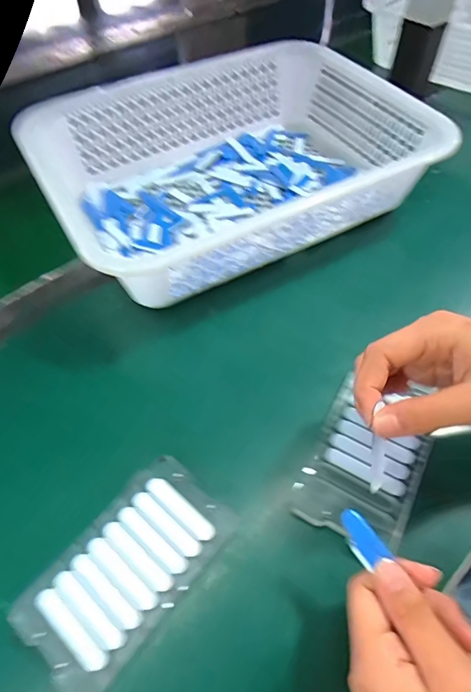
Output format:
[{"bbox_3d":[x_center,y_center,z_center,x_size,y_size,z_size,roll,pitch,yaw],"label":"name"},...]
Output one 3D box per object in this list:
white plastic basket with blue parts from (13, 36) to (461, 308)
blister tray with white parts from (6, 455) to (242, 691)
[{"bbox_3d":[0.001,-0.177,0.427,0.359,0.099,0.263,-28,59,-18],"label":"white plastic basket with blue parts"},{"bbox_3d":[-0.062,0.131,0.253,0.068,0.014,0.121,35,62,23],"label":"blister tray with white parts"}]

